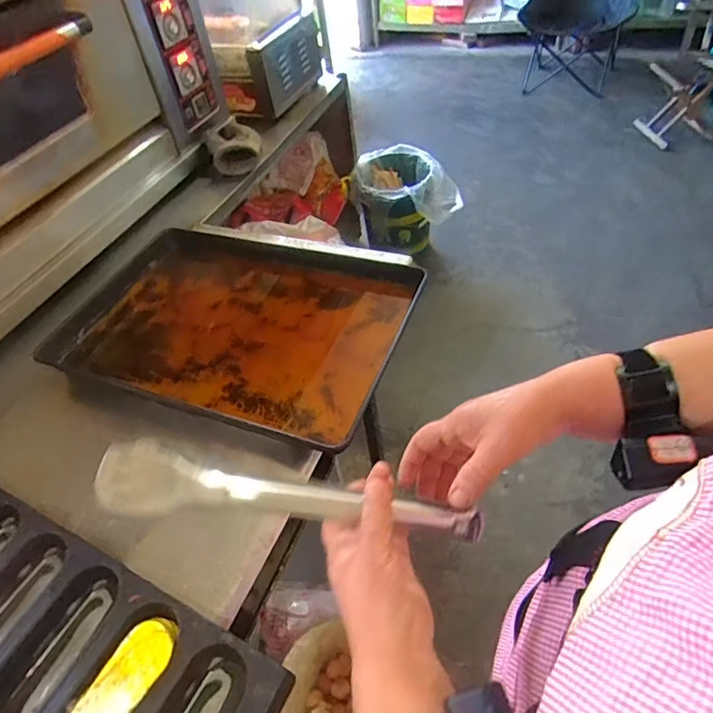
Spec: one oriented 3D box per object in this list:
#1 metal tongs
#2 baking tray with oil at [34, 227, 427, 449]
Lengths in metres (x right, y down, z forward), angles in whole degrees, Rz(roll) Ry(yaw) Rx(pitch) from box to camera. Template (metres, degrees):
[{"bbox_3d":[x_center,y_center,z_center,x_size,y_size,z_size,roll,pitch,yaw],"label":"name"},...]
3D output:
[{"bbox_3d":[-0.044,0.107,0.381,0.279,0.030,0.039,11,49,-7],"label":"metal tongs"},{"bbox_3d":[-0.227,-0.074,0.929,0.643,0.061,0.414,15,51,19],"label":"baking tray with oil"}]

